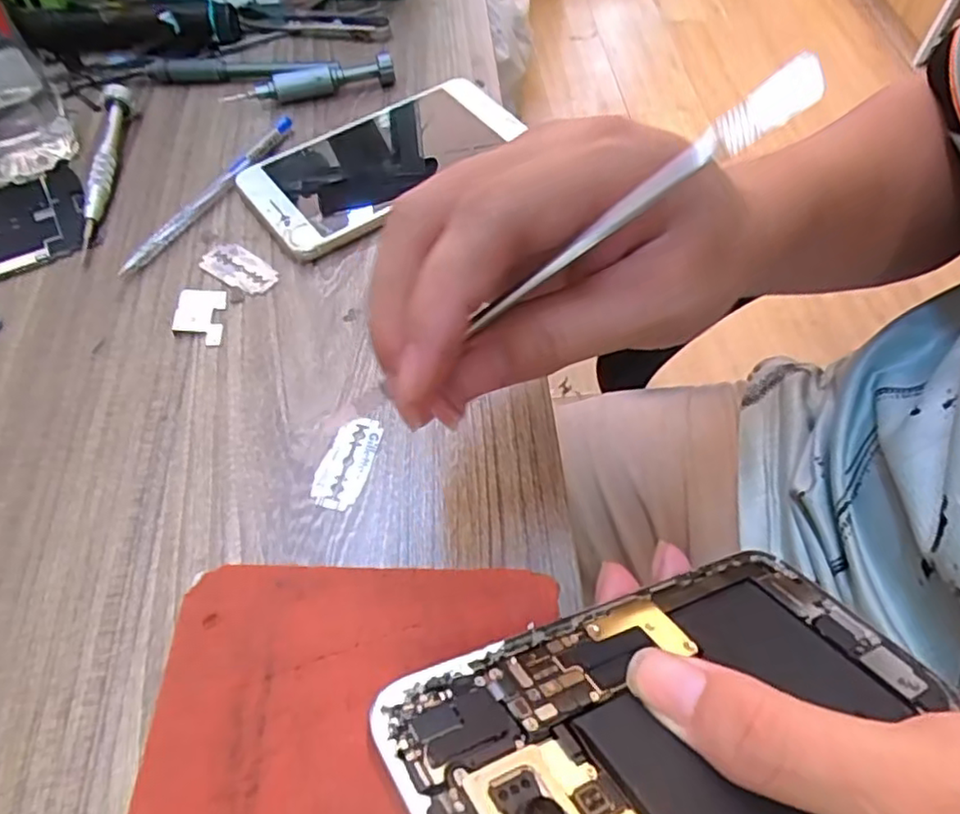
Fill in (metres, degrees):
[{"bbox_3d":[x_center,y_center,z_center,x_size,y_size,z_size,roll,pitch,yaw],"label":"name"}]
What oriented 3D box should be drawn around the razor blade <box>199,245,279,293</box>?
[{"bbox_3d":[-0.122,-0.071,0.328,0.043,0.004,0.019,29,61,17],"label":"razor blade"}]

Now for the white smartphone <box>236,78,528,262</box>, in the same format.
[{"bbox_3d":[-0.051,-0.138,0.367,0.154,0.014,0.077,-33,63,-20],"label":"white smartphone"}]

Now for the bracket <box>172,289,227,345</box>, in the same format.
[{"bbox_3d":[-0.133,-0.044,0.310,0.022,0.007,0.031,-3,57,-3],"label":"bracket"}]

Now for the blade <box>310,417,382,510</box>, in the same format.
[{"bbox_3d":[-0.055,0.022,0.269,0.020,0.004,0.041,13,58,8],"label":"blade"}]

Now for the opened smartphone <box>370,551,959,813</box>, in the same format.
[{"bbox_3d":[0.055,0.079,0.172,0.158,0.005,0.075,-7,32,-33],"label":"opened smartphone"}]

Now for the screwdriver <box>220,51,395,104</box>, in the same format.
[{"bbox_3d":[-0.106,-0.200,0.403,0.105,0.020,0.015,-8,57,-6],"label":"screwdriver"}]

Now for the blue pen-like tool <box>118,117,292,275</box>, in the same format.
[{"bbox_3d":[-0.143,-0.117,0.354,0.009,0.012,0.133,26,60,16],"label":"blue pen-like tool"}]

